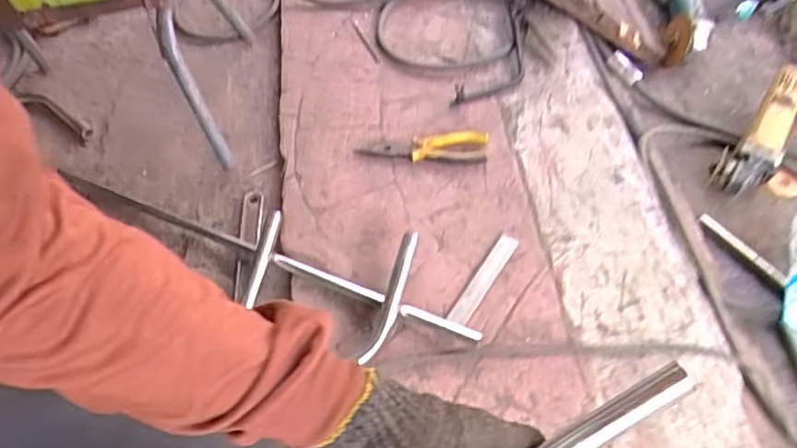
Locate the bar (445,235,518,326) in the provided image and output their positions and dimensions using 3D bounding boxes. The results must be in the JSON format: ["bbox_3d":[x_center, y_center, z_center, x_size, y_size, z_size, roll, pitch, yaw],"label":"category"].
[{"bbox_3d":[0.109,0.070,0.839,0.025,0.011,0.153,27,60,20],"label":"bar"}]

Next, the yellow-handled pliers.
[{"bbox_3d":[0.036,-0.107,0.957,0.187,0.022,0.050,-2,54,1],"label":"yellow-handled pliers"}]

